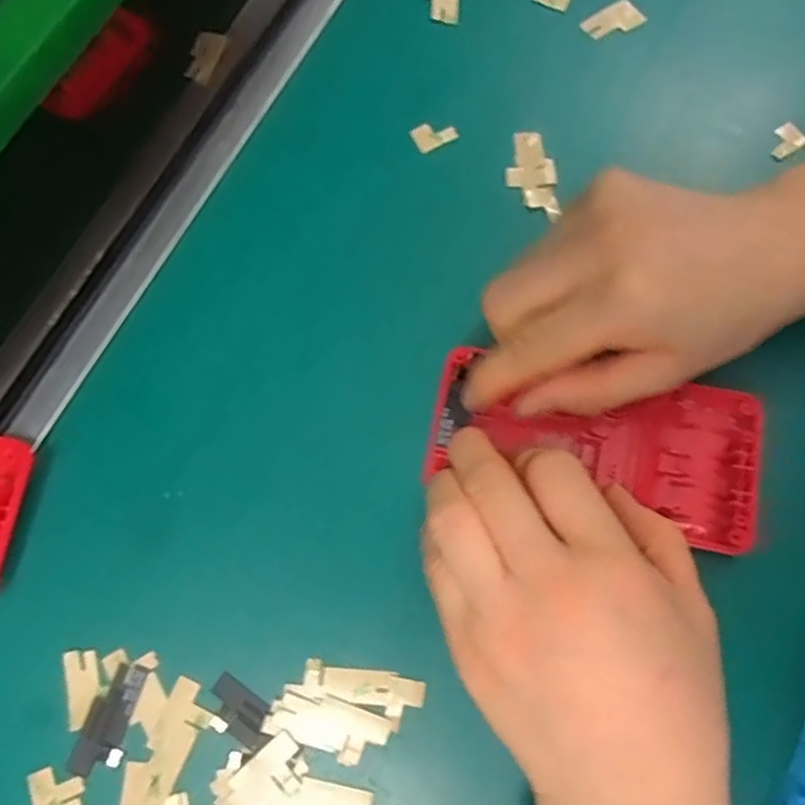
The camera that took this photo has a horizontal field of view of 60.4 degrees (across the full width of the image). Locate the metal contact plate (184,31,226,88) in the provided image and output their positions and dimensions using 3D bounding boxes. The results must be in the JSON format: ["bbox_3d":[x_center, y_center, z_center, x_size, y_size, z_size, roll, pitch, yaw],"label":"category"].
[{"bbox_3d":[-0.094,-0.164,0.328,0.016,0.005,0.030,12,75,2],"label":"metal contact plate"}]

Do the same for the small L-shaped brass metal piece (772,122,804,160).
[{"bbox_3d":[0.169,-0.116,0.306,0.014,0.006,0.013,-38,79,-10],"label":"small L-shaped brass metal piece"}]

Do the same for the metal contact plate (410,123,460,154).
[{"bbox_3d":[0.014,-0.122,0.315,0.019,0.004,0.013,-28,77,-8],"label":"metal contact plate"}]

